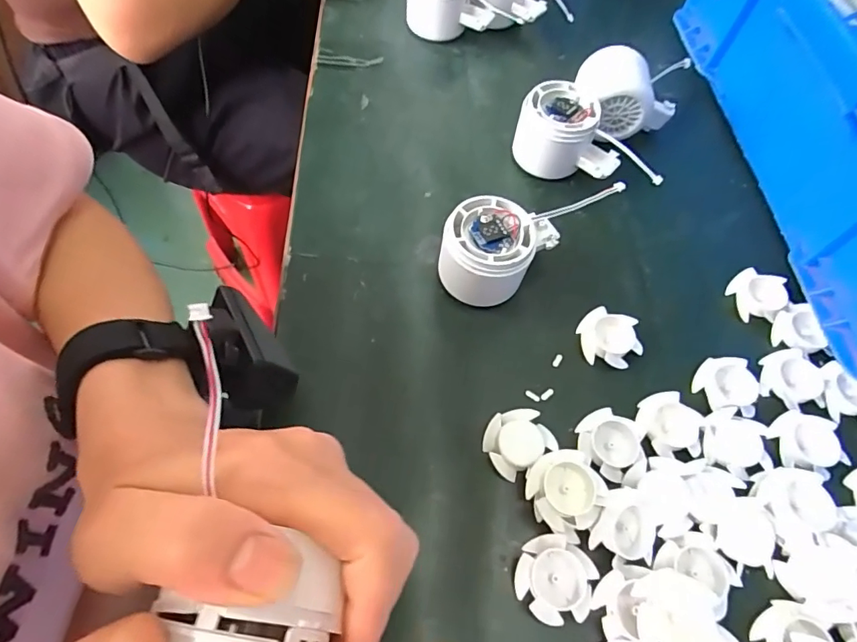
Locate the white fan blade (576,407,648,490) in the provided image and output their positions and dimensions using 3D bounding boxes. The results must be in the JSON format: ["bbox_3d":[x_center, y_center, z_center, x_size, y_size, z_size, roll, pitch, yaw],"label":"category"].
[{"bbox_3d":[0.109,0.073,0.292,0.039,0.012,0.039,2,61,-3],"label":"white fan blade"}]

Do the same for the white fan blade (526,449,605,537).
[{"bbox_3d":[0.074,0.094,0.272,0.040,0.020,0.041,2,61,-3],"label":"white fan blade"}]

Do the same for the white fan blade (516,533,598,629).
[{"bbox_3d":[0.065,0.135,0.257,0.037,0.013,0.039,2,61,-3],"label":"white fan blade"}]

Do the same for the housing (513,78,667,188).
[{"bbox_3d":[0.125,-0.140,0.387,0.114,0.049,0.056,23,63,9],"label":"housing"}]

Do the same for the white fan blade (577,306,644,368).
[{"bbox_3d":[0.121,0.012,0.329,0.039,0.013,0.035,13,62,3],"label":"white fan blade"}]

